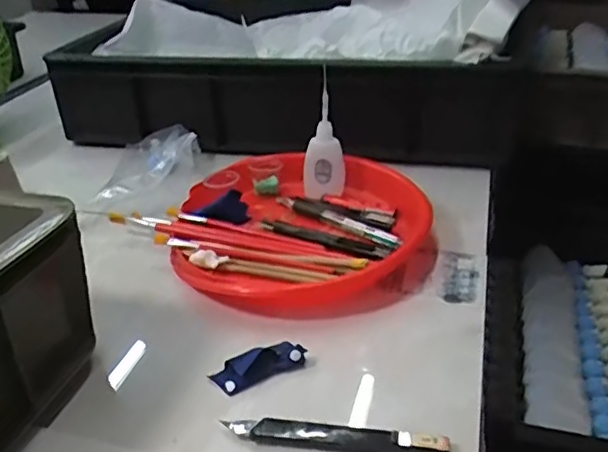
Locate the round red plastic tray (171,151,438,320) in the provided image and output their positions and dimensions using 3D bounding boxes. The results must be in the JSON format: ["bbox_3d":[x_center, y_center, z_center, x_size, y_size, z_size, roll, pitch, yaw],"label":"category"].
[{"bbox_3d":[-0.002,-0.003,0.572,0.233,0.043,0.230,-3,29,2],"label":"round red plastic tray"}]

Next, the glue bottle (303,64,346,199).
[{"bbox_3d":[0.019,-0.088,0.625,0.045,0.105,0.040,-4,29,0],"label":"glue bottle"}]

